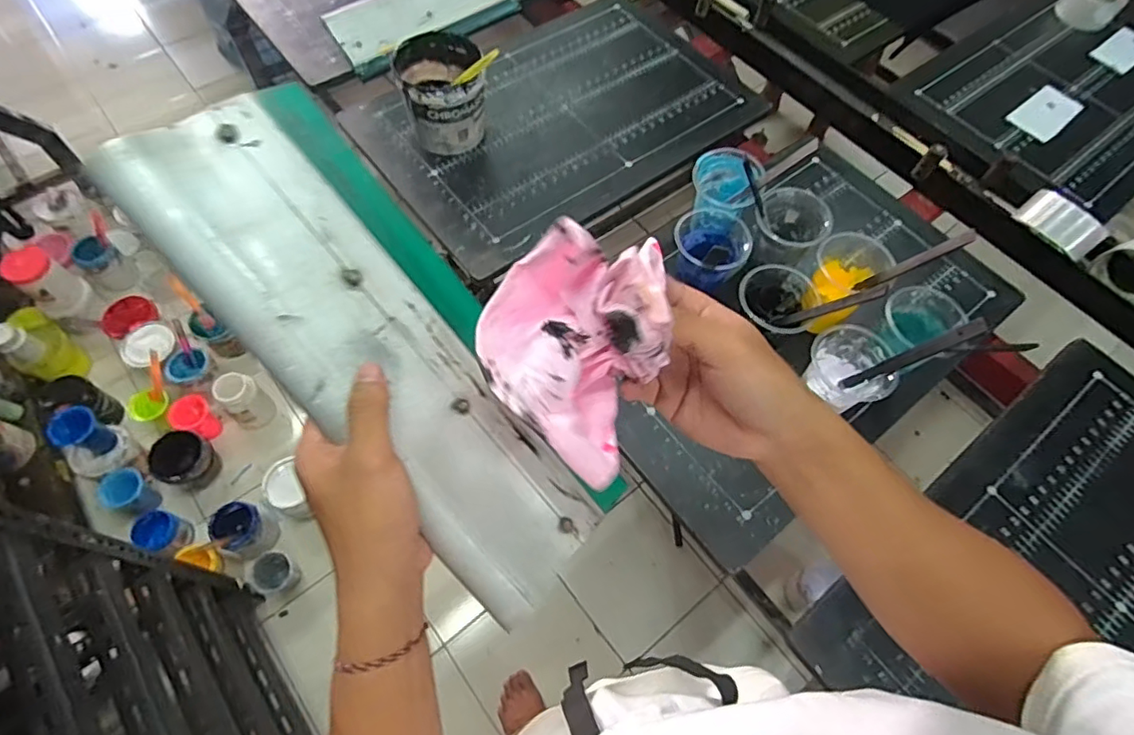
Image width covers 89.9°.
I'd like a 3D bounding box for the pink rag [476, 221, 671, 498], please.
[{"bbox_3d":[0.000,-0.010,0.308,0.098,0.064,0.127,6,65,1],"label":"pink rag"}]

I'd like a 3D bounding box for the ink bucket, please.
[{"bbox_3d":[-0.181,-0.396,0.836,0.112,0.120,0.125,-9,63,-8],"label":"ink bucket"}]

